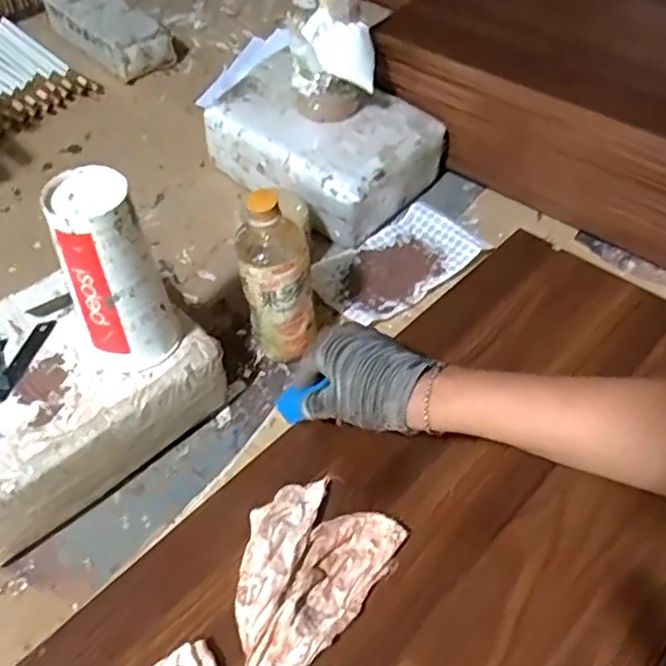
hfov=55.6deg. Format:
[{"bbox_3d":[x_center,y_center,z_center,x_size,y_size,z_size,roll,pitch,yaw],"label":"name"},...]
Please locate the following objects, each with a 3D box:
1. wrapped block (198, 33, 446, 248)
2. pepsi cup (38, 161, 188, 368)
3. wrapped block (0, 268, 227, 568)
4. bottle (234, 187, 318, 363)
[{"bbox_3d":[-0.019,-0.266,0.901,0.305,0.105,0.209,36,59,23],"label":"wrapped block"},{"bbox_3d":[-0.185,-0.051,0.549,0.075,0.170,0.071,-11,51,-10],"label":"pepsi cup"},{"bbox_3d":[-0.271,0.063,0.632,0.262,0.109,0.199,-36,62,-26],"label":"wrapped block"},{"bbox_3d":[-0.056,-0.049,0.661,0.076,0.217,0.063,-14,54,-13],"label":"bottle"}]

